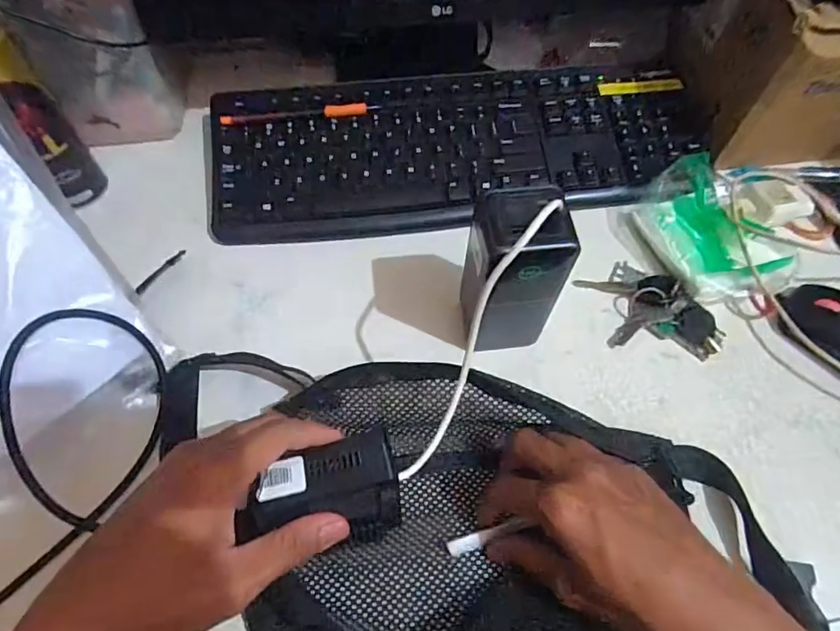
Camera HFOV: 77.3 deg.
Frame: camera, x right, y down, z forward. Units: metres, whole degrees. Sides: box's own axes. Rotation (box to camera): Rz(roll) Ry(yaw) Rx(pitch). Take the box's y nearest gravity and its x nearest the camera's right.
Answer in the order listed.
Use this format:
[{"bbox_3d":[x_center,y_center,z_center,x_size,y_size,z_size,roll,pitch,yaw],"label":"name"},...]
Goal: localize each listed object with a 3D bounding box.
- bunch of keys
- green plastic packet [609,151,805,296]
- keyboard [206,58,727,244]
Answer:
[{"bbox_3d":[0.179,0.000,0.412,0.072,0.021,0.103,-33,68,-17],"label":"bunch of keys"},{"bbox_3d":[0.231,-0.069,0.424,0.098,0.027,0.121,-18,69,-9],"label":"green plastic packet"},{"bbox_3d":[0.036,-0.156,0.471,0.429,0.028,0.149,-8,68,-5],"label":"keyboard"}]

